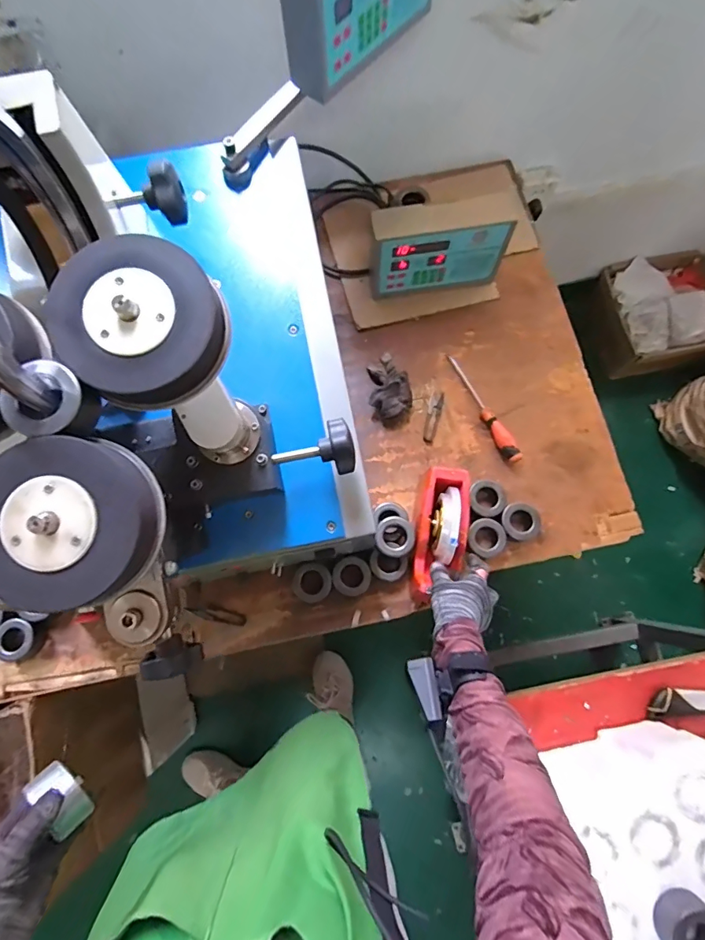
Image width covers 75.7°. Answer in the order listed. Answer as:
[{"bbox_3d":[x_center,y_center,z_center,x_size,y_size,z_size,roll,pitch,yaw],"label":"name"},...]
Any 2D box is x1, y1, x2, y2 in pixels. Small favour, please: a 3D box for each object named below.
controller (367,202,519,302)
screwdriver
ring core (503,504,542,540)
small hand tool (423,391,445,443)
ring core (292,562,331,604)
[{"bbox_3d":[0.145,-0.372,0.778,0.227,0.165,0.069,-2,77,0],"label":"controller"},{"bbox_3d":[0.230,-0.113,0.791,0.027,0.031,0.224,-22,78,-5],"label":"screwdriver"},{"bbox_3d":[0.271,0.085,0.738,0.063,0.035,0.059,0,77,0],"label":"ring core"},{"bbox_3d":[0.144,-0.093,0.805,0.025,0.010,0.092,12,77,3],"label":"small hand tool"},{"bbox_3d":[-0.064,0.179,0.719,0.059,0.023,0.062,0,77,0],"label":"ring core"}]

